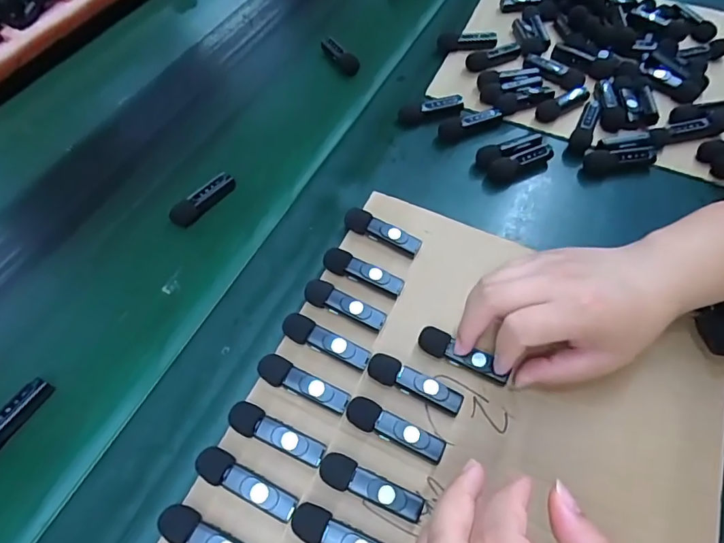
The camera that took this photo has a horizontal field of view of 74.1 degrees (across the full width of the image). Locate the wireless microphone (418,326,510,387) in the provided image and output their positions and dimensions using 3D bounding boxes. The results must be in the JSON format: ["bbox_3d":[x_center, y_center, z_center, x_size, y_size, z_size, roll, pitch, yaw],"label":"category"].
[{"bbox_3d":[0.070,0.059,0.334,0.065,0.014,0.017,26,62,16],"label":"wireless microphone"}]

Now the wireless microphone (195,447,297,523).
[{"bbox_3d":[-0.070,0.128,0.289,0.066,0.015,0.018,25,61,14],"label":"wireless microphone"}]

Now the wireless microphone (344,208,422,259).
[{"bbox_3d":[0.016,-0.030,0.389,0.064,0.019,0.015,25,62,14],"label":"wireless microphone"}]

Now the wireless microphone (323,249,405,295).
[{"bbox_3d":[0.001,0.002,0.370,0.064,0.020,0.017,20,60,11],"label":"wireless microphone"}]

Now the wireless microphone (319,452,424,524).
[{"bbox_3d":[0.005,0.130,0.291,0.064,0.016,0.018,19,60,11],"label":"wireless microphone"}]

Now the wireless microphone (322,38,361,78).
[{"bbox_3d":[-0.026,-0.243,0.536,0.018,0.017,0.062,-29,63,-17],"label":"wireless microphone"}]

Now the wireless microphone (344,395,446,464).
[{"bbox_3d":[0.021,0.102,0.308,0.065,0.017,0.018,25,61,14],"label":"wireless microphone"}]

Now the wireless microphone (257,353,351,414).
[{"bbox_3d":[-0.040,0.077,0.323,0.064,0.016,0.018,26,62,14],"label":"wireless microphone"}]

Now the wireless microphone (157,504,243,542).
[{"bbox_3d":[-0.085,0.153,0.272,0.064,0.012,0.019,19,60,11],"label":"wireless microphone"}]

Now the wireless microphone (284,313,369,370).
[{"bbox_3d":[-0.026,0.051,0.339,0.064,0.017,0.019,26,62,15],"label":"wireless microphone"}]

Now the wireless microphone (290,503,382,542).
[{"bbox_3d":[-0.010,0.154,0.275,0.064,0.015,0.018,20,60,11],"label":"wireless microphone"}]

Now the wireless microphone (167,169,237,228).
[{"bbox_3d":[-0.139,-0.063,0.424,0.019,0.019,0.066,34,64,18],"label":"wireless microphone"}]

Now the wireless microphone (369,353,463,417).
[{"bbox_3d":[0.035,0.076,0.324,0.065,0.017,0.019,22,61,12],"label":"wireless microphone"}]

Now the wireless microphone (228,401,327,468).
[{"bbox_3d":[-0.054,0.103,0.305,0.064,0.016,0.018,20,60,11],"label":"wireless microphone"}]

